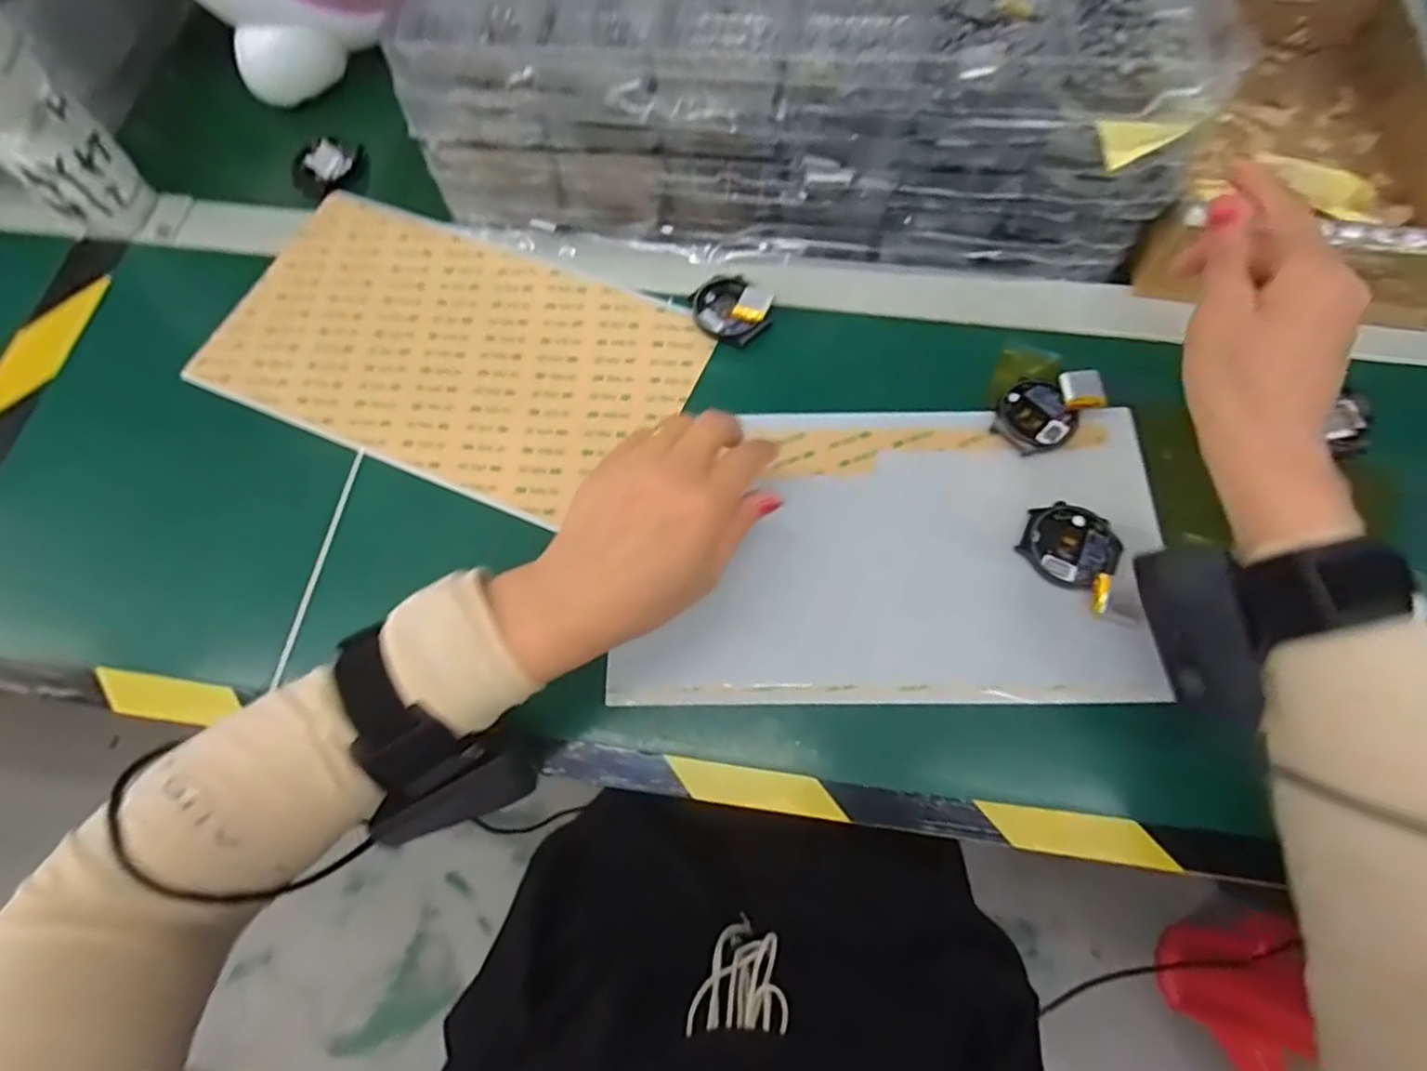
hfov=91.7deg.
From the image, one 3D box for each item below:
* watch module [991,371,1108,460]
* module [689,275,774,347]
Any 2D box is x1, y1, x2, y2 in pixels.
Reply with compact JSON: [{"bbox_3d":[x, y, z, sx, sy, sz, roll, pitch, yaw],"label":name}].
[{"bbox_3d":[0.192,-0.075,0.399,0.058,0.016,0.043,-39,72,-14],"label":"watch module"},{"bbox_3d":[0.009,-0.144,0.434,0.040,0.015,0.050,-40,72,-14],"label":"module"}]

